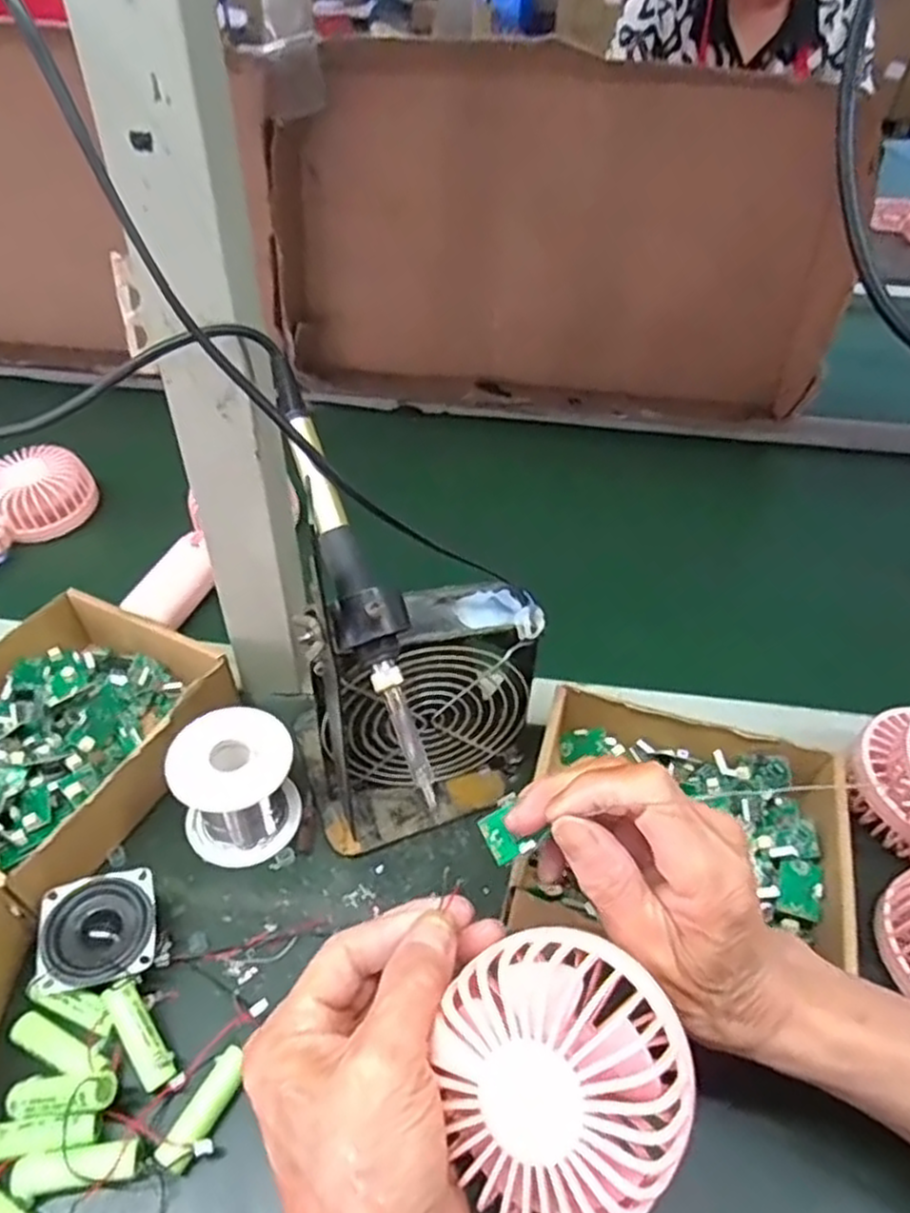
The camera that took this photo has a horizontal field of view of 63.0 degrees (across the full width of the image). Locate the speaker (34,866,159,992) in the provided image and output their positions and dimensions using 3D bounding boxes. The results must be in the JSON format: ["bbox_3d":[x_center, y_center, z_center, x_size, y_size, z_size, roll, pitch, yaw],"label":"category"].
[{"bbox_3d":[-0.180,0.166,0.379,0.053,0.024,0.052,-11,46,-12],"label":"speaker"}]

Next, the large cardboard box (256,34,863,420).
[{"bbox_3d":[0.095,-0.341,0.711,0.534,0.286,0.100,7,45,6],"label":"large cardboard box"}]

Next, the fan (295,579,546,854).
[{"bbox_3d":[-0.018,0.061,0.428,0.130,0.130,0.082,-14,48,-16],"label":"fan"}]

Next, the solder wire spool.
[{"bbox_3d":[-0.123,0.103,0.422,0.066,0.065,0.062,1,45,-1],"label":"solder wire spool"}]

